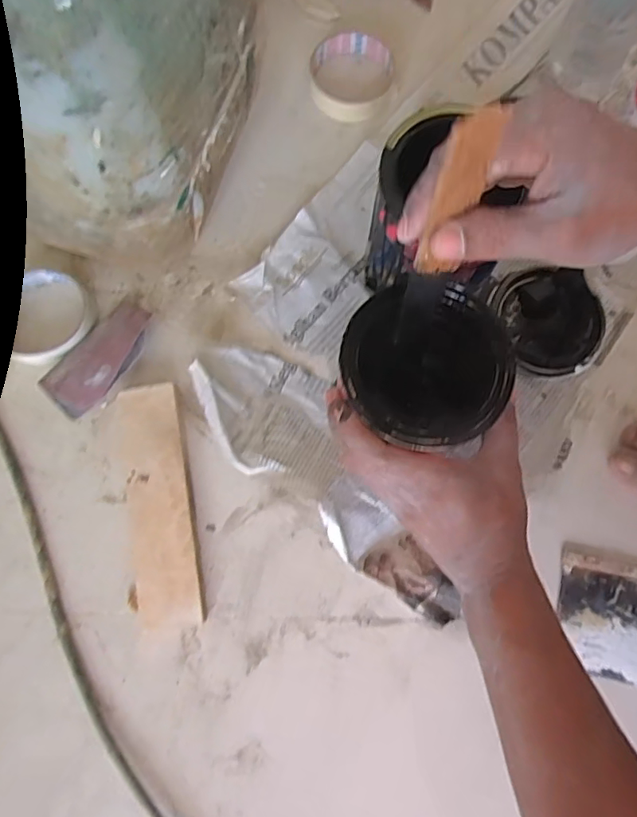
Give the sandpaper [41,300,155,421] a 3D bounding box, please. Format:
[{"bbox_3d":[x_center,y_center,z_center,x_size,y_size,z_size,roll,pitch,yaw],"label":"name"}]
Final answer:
[{"bbox_3d":[-0.182,-0.044,0.460,0.047,0.019,0.104,37,80,7],"label":"sandpaper"}]

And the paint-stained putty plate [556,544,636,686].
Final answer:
[{"bbox_3d":[0.228,0.161,0.431,0.080,0.007,0.092,14,79,3],"label":"paint-stained putty plate"}]

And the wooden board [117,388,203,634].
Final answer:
[{"bbox_3d":[-0.128,0.076,0.438,0.052,0.018,0.185,-11,78,-2],"label":"wooden board"}]

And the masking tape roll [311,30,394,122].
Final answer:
[{"bbox_3d":[0.033,-0.317,0.521,0.080,0.024,0.082,0,78,0],"label":"masking tape roll"}]

